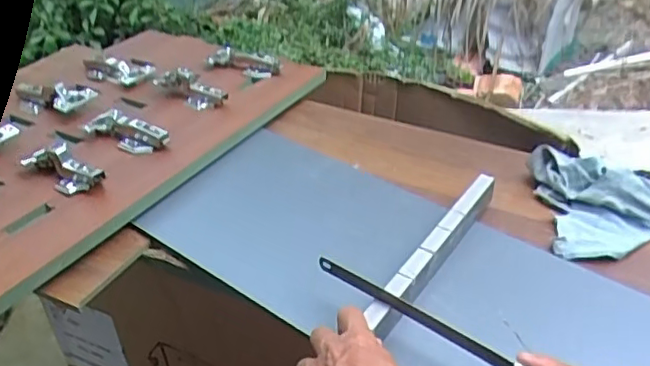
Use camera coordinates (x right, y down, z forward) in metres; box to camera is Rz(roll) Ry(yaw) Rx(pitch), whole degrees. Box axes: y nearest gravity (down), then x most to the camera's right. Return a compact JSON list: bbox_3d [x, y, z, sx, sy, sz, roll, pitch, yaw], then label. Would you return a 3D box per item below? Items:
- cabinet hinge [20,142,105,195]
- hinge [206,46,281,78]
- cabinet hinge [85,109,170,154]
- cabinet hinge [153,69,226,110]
[{"bbox_3d":[-0.288,-0.018,0.655,0.105,0.033,0.034,23,42,29],"label":"cabinet hinge"},{"bbox_3d":[-0.121,-0.181,0.904,0.115,0.025,0.030,15,39,21],"label":"hinge"},{"bbox_3d":[-0.244,-0.064,0.732,0.120,0.022,0.035,24,43,30],"label":"cabinet hinge"},{"bbox_3d":[-0.184,-0.129,0.818,0.110,0.036,0.028,23,43,29],"label":"cabinet hinge"}]

